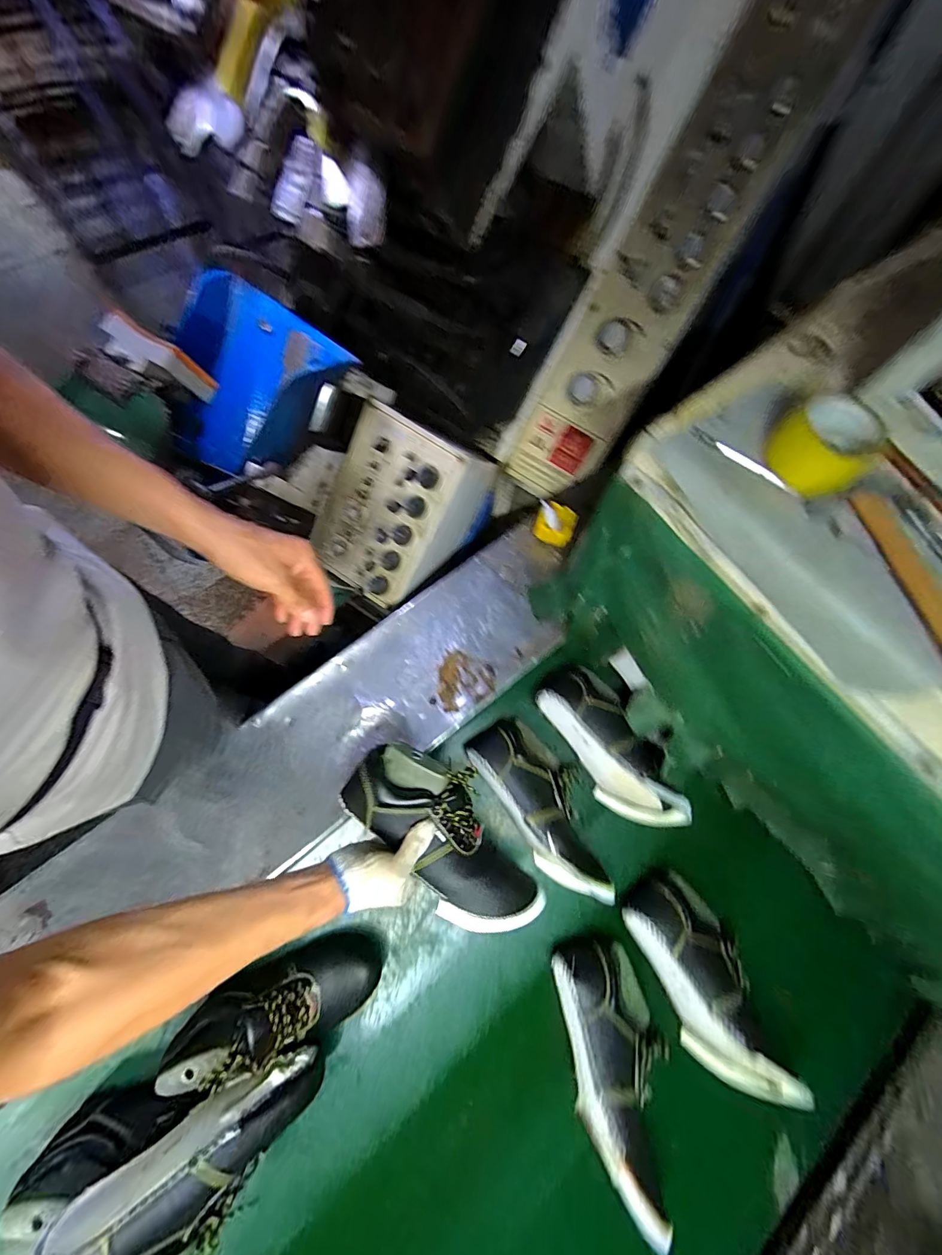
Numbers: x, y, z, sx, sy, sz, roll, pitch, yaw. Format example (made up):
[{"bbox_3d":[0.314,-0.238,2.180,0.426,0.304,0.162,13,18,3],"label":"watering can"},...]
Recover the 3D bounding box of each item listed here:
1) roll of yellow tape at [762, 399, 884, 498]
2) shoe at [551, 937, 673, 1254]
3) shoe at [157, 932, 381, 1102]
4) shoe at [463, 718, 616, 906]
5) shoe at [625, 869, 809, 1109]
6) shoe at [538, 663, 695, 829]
[{"bbox_3d":[0.372,-0.193,0.441,0.097,0.048,0.089,42,74,9],"label":"roll of yellow tape"},{"bbox_3d":[0.203,0.593,0.565,0.126,0.096,0.279,-7,72,-6],"label":"shoe"},{"bbox_3d":[-0.259,0.521,0.572,0.265,0.101,0.102,-8,70,-30],"label":"shoe"},{"bbox_3d":[0.123,0.283,0.670,0.134,0.095,0.301,-31,77,-13],"label":"shoe"},{"bbox_3d":[0.346,0.521,0.608,0.124,0.080,0.294,-24,75,-11],"label":"shoe"},{"bbox_3d":[0.233,0.204,0.693,0.115,0.103,0.305,-30,76,-13],"label":"shoe"}]

